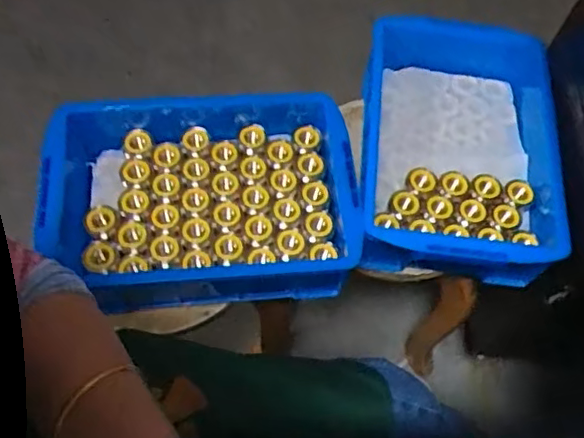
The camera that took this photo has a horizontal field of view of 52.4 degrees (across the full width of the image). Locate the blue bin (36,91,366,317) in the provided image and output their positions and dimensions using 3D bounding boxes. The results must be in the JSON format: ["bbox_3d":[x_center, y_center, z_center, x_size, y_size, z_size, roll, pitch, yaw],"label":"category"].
[{"bbox_3d":[-0.108,-0.023,0.723,0.359,0.105,0.249,0,63,-4],"label":"blue bin"}]

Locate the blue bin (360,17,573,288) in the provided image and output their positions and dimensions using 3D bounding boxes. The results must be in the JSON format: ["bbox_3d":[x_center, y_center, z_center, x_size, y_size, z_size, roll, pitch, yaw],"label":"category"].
[{"bbox_3d":[0.217,-0.093,0.783,0.255,0.088,0.349,5,63,-1],"label":"blue bin"}]

